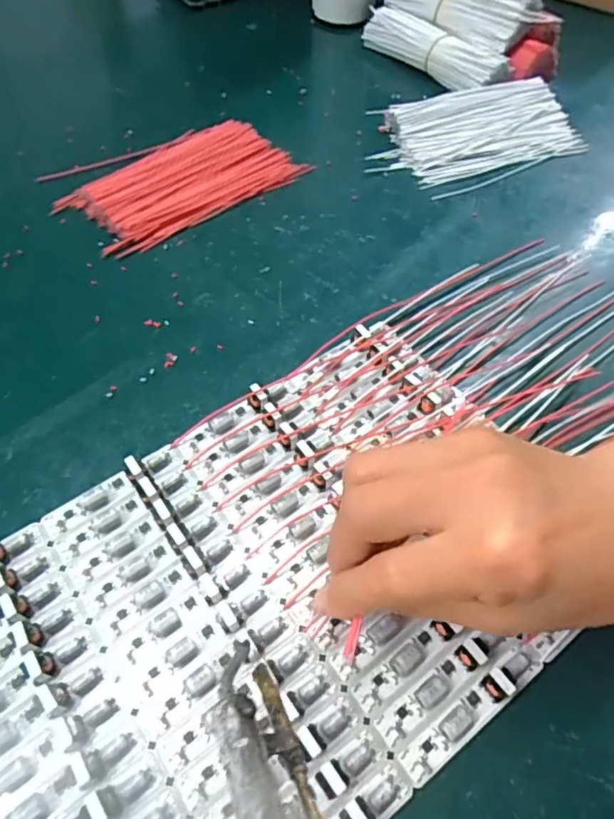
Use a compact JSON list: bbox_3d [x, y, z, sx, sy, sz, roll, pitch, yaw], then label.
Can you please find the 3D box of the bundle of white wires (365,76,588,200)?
[{"bbox_3d":[0.139,-0.223,0.449,0.171,0.018,0.100,-17,59,-11],"label":"bundle of white wires"}]

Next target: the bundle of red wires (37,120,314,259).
[{"bbox_3d":[-0.097,-0.177,0.421,0.169,0.012,0.104,-30,62,-19],"label":"bundle of red wires"}]

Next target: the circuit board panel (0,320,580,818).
[{"bbox_3d":[-0.019,0.083,0.254,0.286,0.014,0.191,-32,63,-19],"label":"circuit board panel"}]

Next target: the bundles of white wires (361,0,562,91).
[{"bbox_3d":[0.131,-0.349,0.503,0.087,0.057,0.167,-35,64,-21],"label":"bundles of white wires"}]

